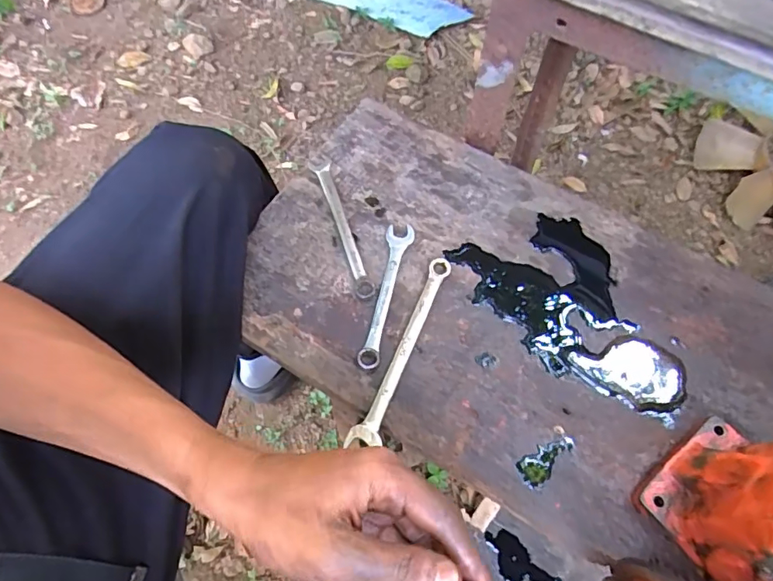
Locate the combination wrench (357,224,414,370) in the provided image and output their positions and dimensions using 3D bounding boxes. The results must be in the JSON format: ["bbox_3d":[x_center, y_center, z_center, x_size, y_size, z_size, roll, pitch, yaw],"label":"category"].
[{"bbox_3d":[0.001,0.002,0.452,0.024,0.005,0.142,10,64,4],"label":"combination wrench"}]

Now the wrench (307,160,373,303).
[{"bbox_3d":[-0.042,-0.062,0.484,0.017,0.006,0.158,-18,66,-10],"label":"wrench"}]

